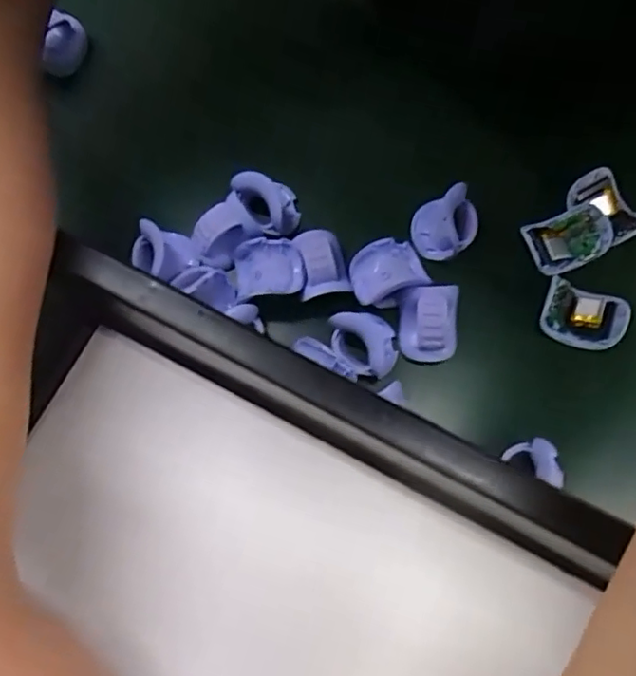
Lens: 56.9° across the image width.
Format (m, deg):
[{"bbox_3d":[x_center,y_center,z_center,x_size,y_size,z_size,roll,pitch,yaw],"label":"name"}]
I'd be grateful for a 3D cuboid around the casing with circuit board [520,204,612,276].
[{"bbox_3d":[0.131,-0.052,0.311,0.039,0.017,0.030,-19,76,-2],"label":"casing with circuit board"}]

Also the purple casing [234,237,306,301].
[{"bbox_3d":[-0.026,-0.035,0.307,0.037,0.021,0.026,-2,76,2],"label":"purple casing"}]

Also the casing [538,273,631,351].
[{"bbox_3d":[0.136,-0.012,0.304,0.041,0.015,0.028,21,78,7],"label":"casing"}]

